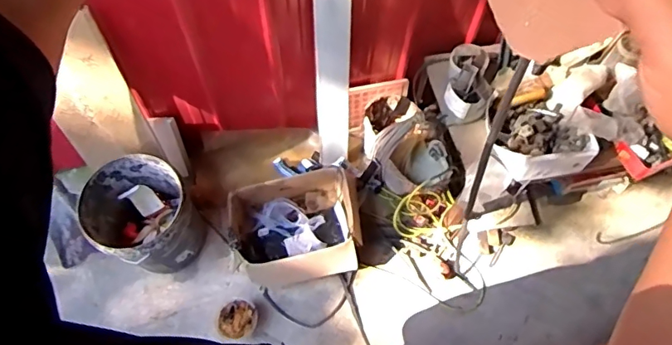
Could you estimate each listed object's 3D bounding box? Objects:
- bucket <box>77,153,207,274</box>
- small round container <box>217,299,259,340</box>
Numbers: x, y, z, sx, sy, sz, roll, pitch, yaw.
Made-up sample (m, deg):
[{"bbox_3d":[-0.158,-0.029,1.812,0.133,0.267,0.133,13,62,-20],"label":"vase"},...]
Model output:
[{"bbox_3d":[-0.601,0.151,1.605,0.290,0.328,0.294,1,65,-1],"label":"bucket"},{"bbox_3d":[-0.319,0.478,1.629,0.124,0.063,0.131,1,65,-1],"label":"small round container"}]

